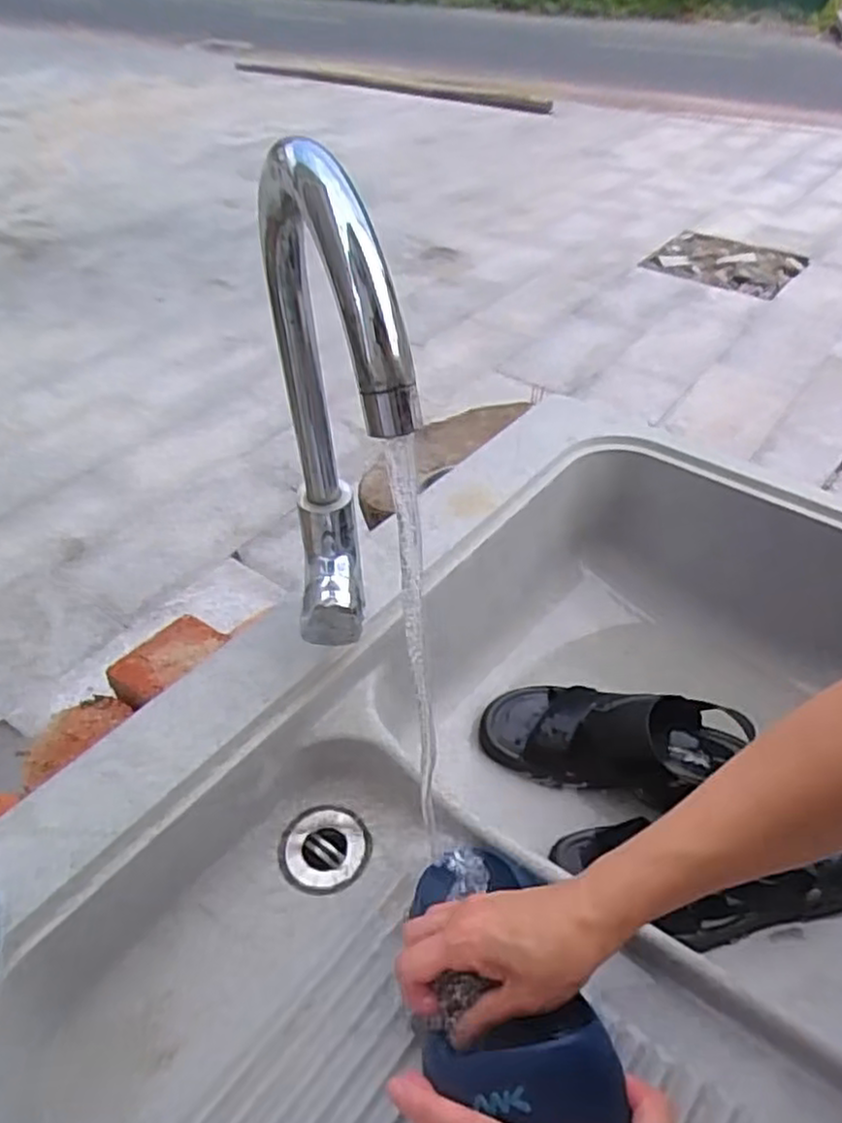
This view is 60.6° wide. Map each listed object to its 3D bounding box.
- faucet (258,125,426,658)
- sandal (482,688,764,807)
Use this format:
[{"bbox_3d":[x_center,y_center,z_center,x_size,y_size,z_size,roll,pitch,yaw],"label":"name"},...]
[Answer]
[{"bbox_3d":[-0.048,-0.045,0.389,0.050,0.300,0.179,-12,44,-12],"label":"faucet"},{"bbox_3d":[0.179,0.164,0.683,0.235,0.065,0.093,8,43,10],"label":"sandal"}]

